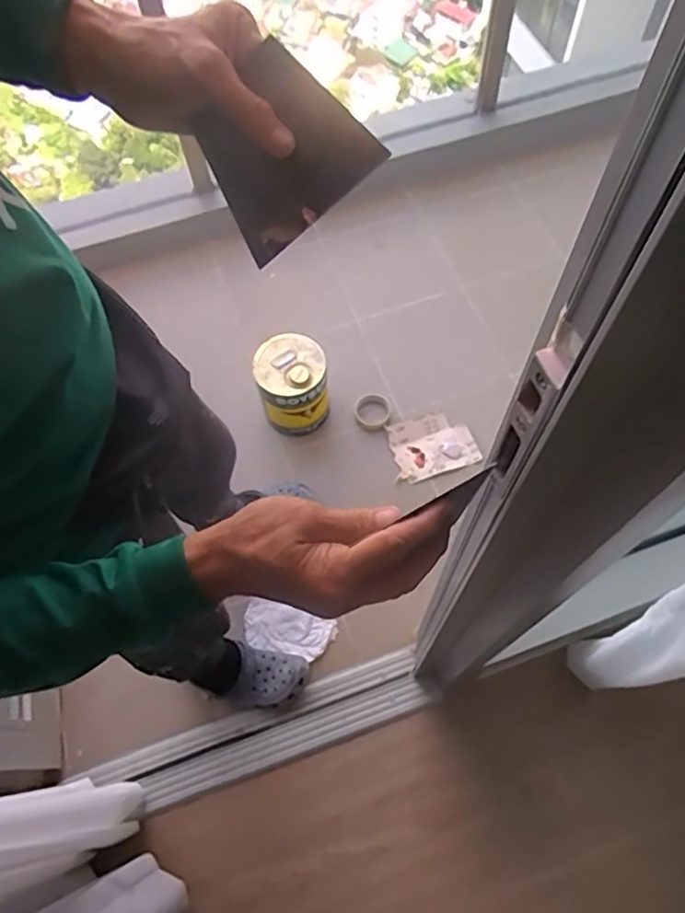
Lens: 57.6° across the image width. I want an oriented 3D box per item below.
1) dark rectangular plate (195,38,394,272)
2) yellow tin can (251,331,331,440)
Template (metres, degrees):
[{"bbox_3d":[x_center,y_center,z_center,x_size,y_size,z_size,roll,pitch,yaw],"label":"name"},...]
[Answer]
[{"bbox_3d":[-0.041,-0.187,0.387,0.100,0.011,0.093,-39,97,18],"label":"dark rectangular plate"},{"bbox_3d":[-0.111,-0.161,1.467,0.157,0.219,0.156,-1,64,2],"label":"yellow tin can"}]

